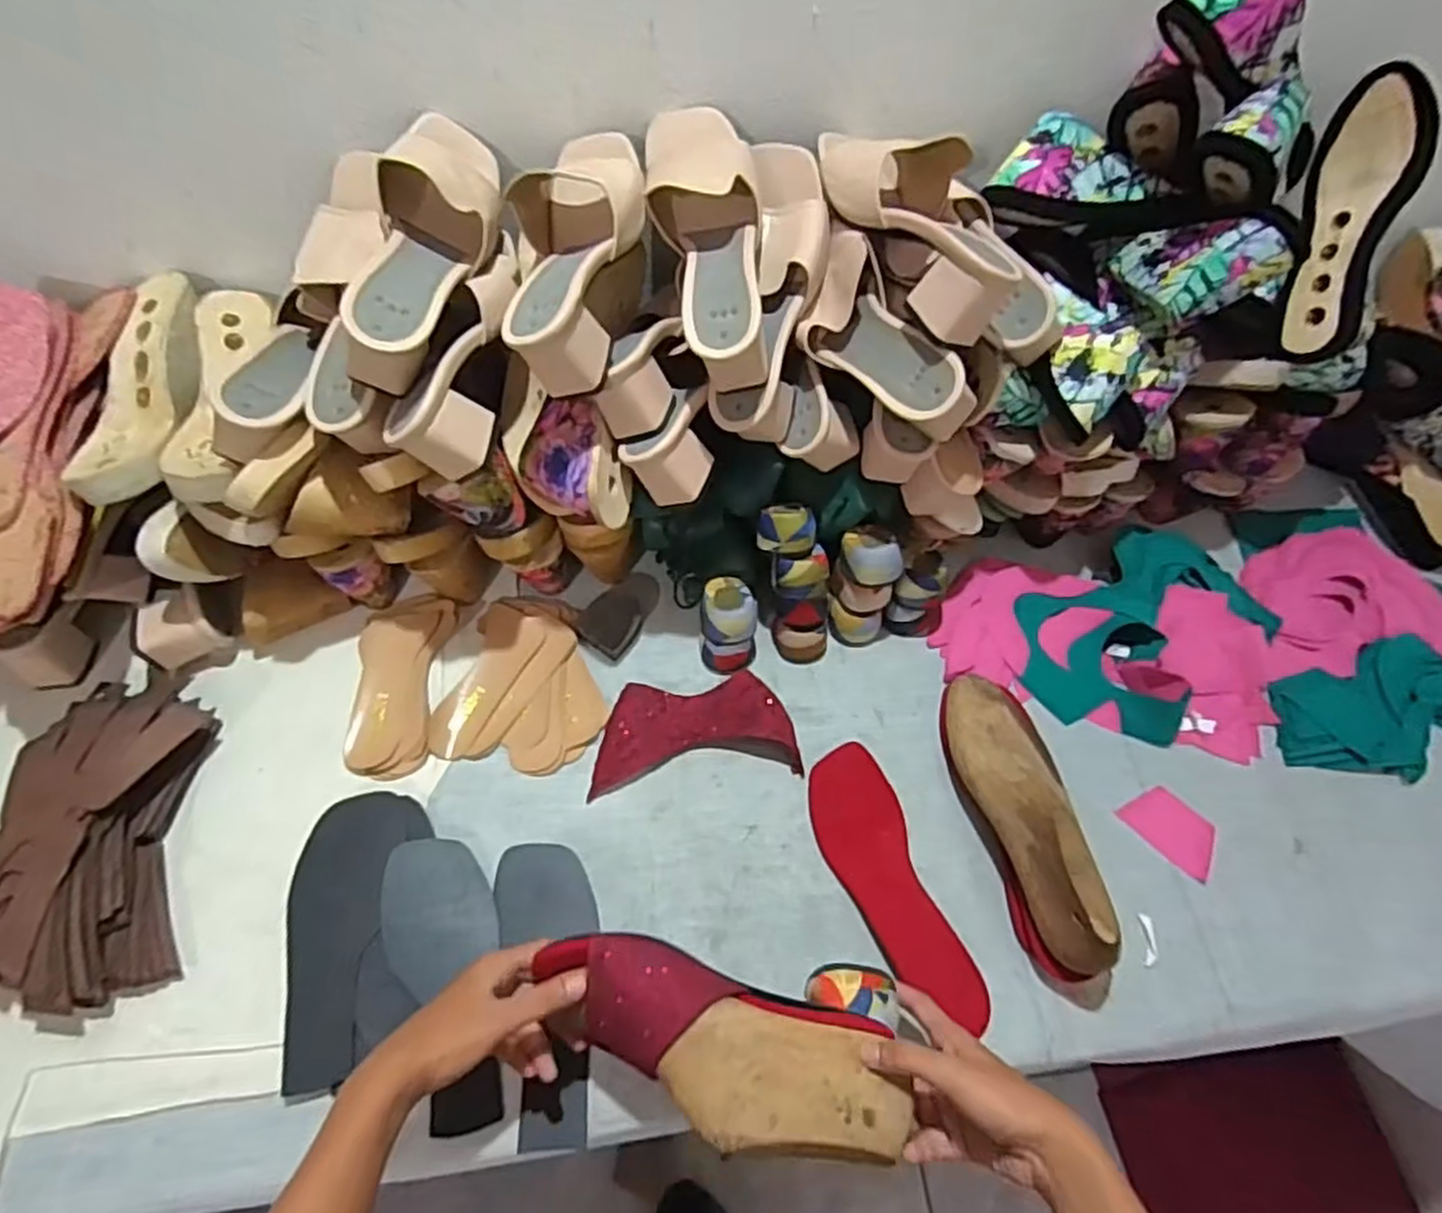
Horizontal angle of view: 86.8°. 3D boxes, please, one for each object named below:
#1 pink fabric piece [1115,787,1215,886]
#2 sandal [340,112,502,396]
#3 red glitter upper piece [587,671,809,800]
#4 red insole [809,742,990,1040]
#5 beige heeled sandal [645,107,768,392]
[{"bbox_3d":[0.394,0.193,0.663,0.052,0.004,0.077,-36,60,-20],"label":"pink fabric piece"},{"bbox_3d":[-0.215,-0.271,0.553,0.071,0.069,0.219,10,73,4],"label":"sandal"},{"bbox_3d":[-0.022,0.111,0.689,0.180,0.026,0.101,-1,57,-3],"label":"red glitter upper piece"},{"bbox_3d":[0.136,0.226,0.623,0.078,0.021,0.229,-13,58,-11],"label":"red insole"},{"bbox_3d":[-0.009,-0.290,0.594,0.081,0.088,0.232,-9,75,-8],"label":"beige heeled sandal"}]

